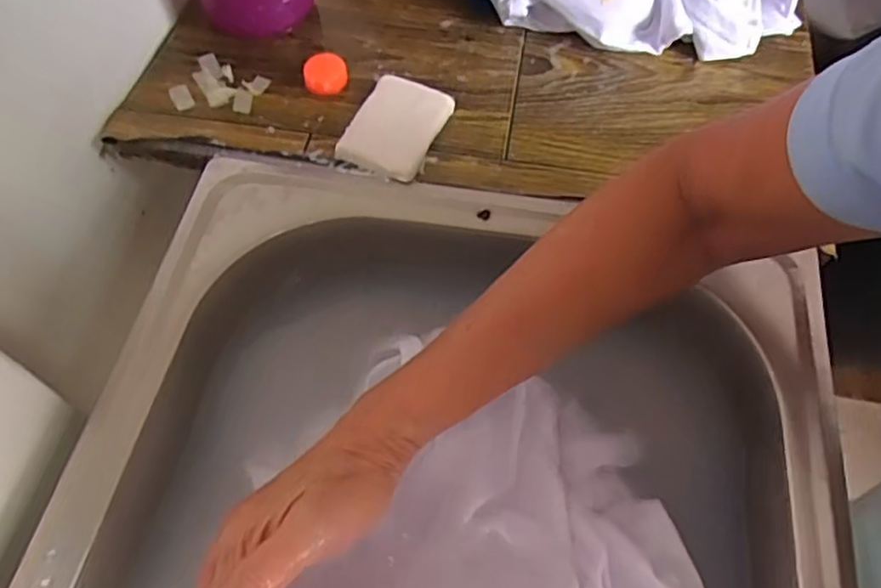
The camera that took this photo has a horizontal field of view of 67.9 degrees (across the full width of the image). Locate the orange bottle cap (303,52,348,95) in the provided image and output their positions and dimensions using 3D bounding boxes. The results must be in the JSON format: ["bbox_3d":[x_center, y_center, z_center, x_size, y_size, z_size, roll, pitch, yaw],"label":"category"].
[{"bbox_3d":[-0.086,-0.162,0.484,0.031,0.018,0.028,0,60,0],"label":"orange bottle cap"}]

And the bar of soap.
[{"bbox_3d":[-0.031,-0.117,0.459,0.055,0.016,0.079,20,62,11],"label":"bar of soap"}]

